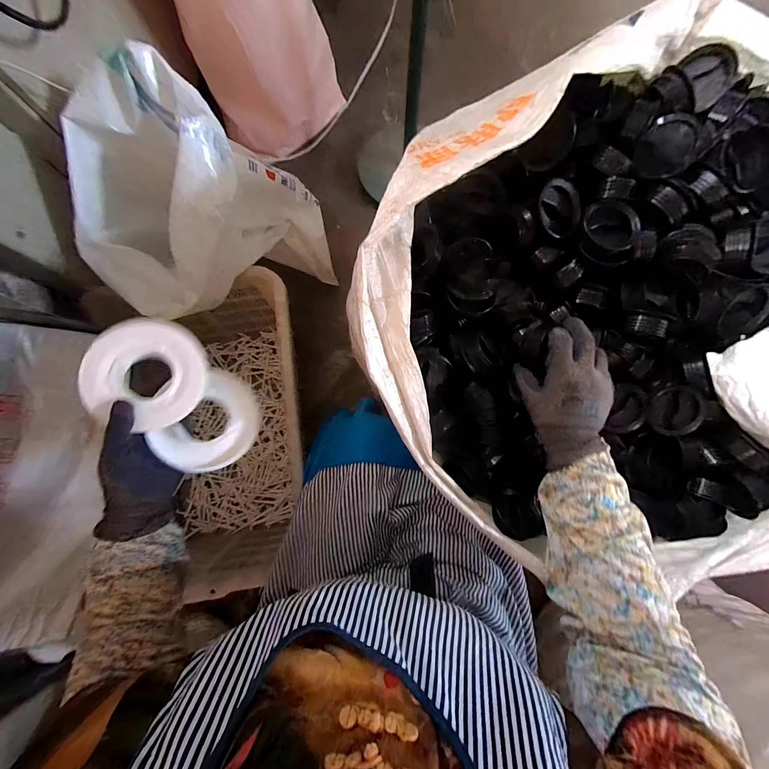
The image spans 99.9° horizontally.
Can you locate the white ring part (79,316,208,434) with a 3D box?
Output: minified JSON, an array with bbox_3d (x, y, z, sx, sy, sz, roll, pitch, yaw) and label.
[{"bbox_3d":[-0.287,-0.012,0.389,0.126,0.036,0.136,-1,94,-14],"label":"white ring part"}]

